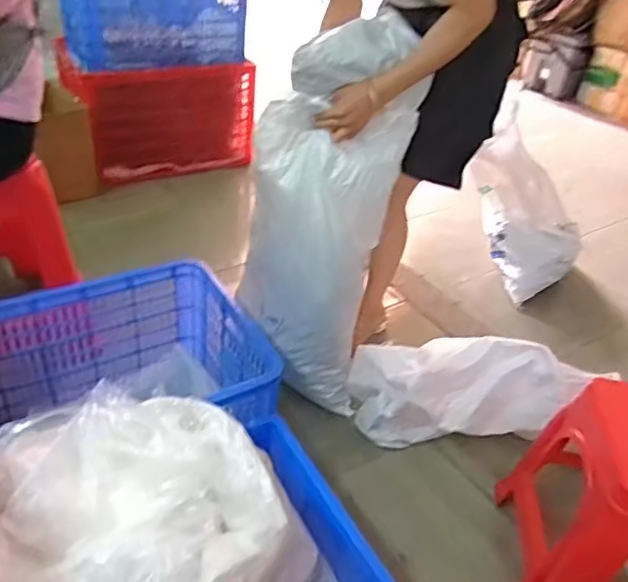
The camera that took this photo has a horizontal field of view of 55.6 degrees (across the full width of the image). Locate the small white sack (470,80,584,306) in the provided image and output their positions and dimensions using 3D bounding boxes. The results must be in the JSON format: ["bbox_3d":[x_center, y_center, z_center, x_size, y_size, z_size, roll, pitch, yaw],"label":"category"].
[{"bbox_3d":[0.644,-0.278,1.822,0.264,0.588,0.200,-13,32,18],"label":"small white sack"}]

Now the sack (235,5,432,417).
[{"bbox_3d":[0.009,-0.131,1.241,0.313,0.750,0.209,10,36,3],"label":"sack"}]

